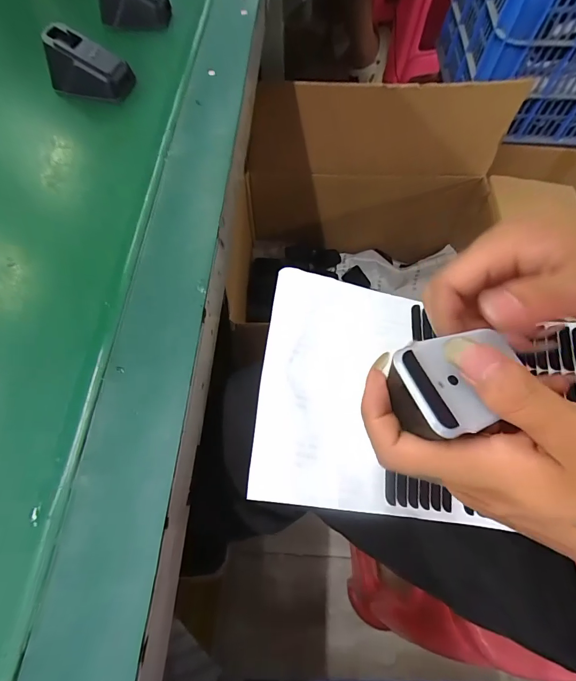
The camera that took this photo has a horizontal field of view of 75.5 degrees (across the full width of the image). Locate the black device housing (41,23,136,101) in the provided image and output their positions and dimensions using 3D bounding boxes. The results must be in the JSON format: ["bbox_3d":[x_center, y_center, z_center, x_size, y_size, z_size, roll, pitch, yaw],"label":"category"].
[{"bbox_3d":[-0.185,-0.253,0.343,0.065,0.046,0.034,14,66,6],"label":"black device housing"}]

